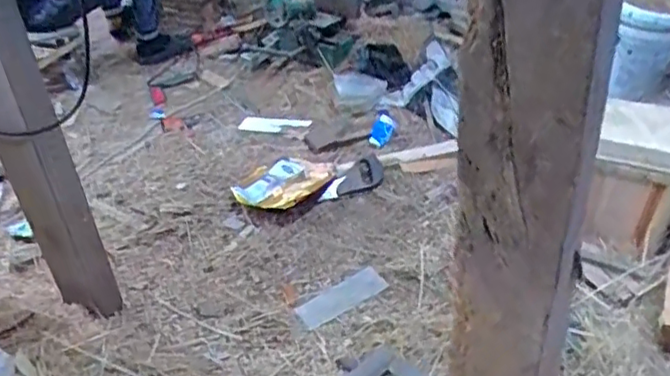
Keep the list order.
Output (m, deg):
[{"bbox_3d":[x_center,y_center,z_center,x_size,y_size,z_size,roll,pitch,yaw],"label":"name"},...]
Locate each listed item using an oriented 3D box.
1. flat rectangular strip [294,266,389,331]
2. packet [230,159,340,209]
[{"bbox_3d":[0.017,0.236,1.312,0.210,0.008,0.078,-26,41,-29],"label":"flat rectangular strip"},{"bbox_3d":[-0.142,-0.027,1.677,0.224,0.053,0.291,28,45,37],"label":"packet"}]

